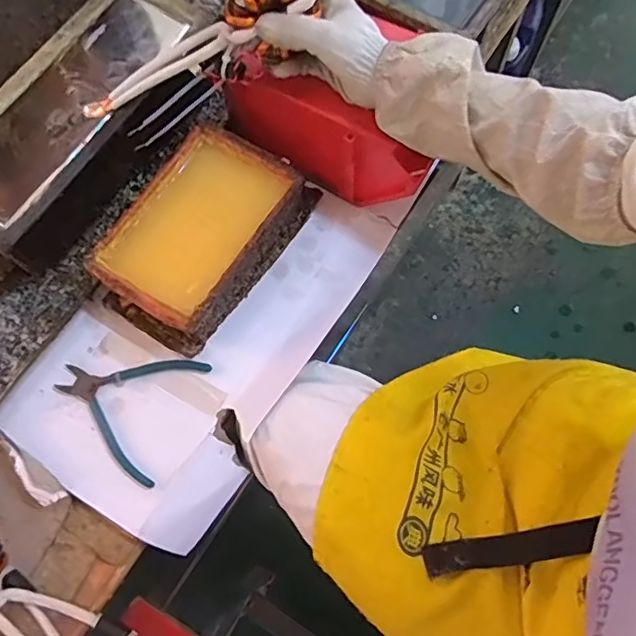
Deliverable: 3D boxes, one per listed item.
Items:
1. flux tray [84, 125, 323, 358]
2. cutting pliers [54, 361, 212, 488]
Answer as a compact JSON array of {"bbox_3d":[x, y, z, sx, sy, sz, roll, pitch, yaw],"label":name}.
[{"bbox_3d":[-0.118,-0.086,0.583,0.138,0.066,0.227,30,74,12],"label":"flux tray"},{"bbox_3d":[-0.196,0.082,0.558,0.135,0.008,0.124,20,73,9],"label":"cutting pliers"}]

